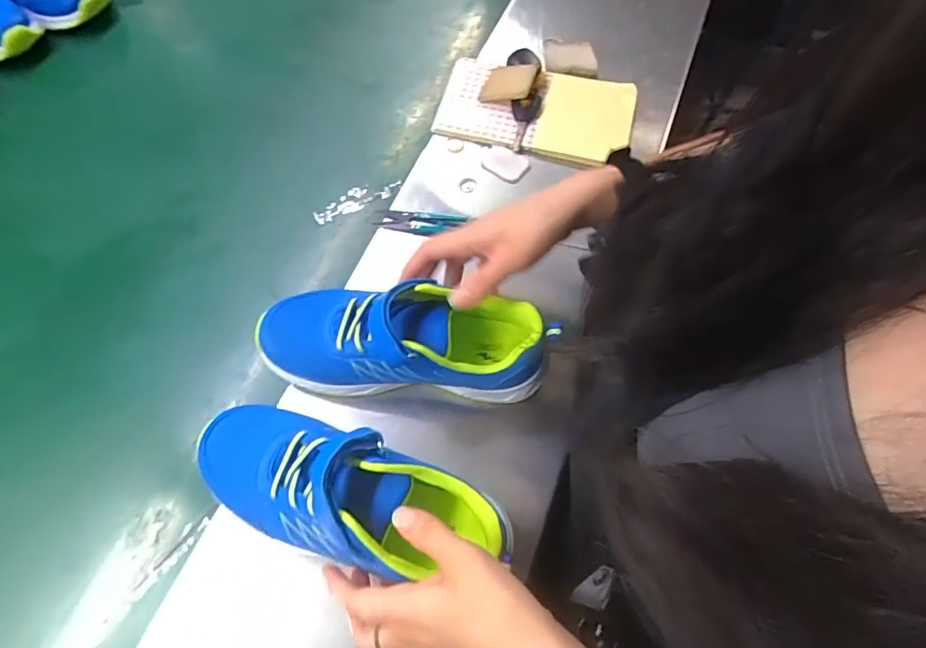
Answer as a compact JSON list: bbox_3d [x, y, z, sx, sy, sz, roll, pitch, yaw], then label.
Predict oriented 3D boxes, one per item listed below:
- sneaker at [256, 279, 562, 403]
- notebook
[{"bbox_3d":[-0.047,0.008,0.404,0.222,0.085,0.084,3,65,2],"label":"sneaker"},{"bbox_3d":[0.085,-0.250,0.575,0.215,0.016,0.138,13,65,4],"label":"notebook"}]

